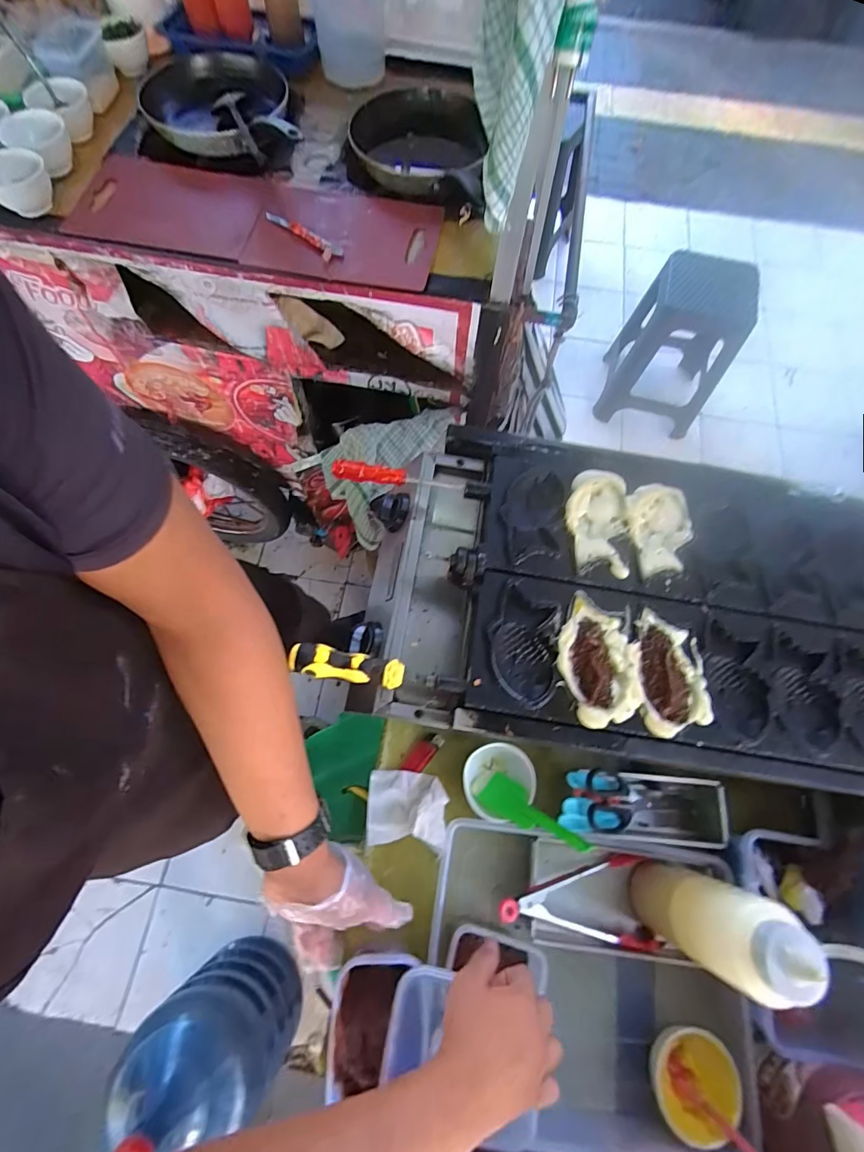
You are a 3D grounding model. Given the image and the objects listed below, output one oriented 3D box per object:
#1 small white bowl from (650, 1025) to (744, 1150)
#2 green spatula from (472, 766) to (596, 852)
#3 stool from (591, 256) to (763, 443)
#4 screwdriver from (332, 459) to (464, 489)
[{"bbox_3d":[0.287,0.553,0.503,0.093,0.049,0.077,-38,74,-13],"label":"small white bowl"},{"bbox_3d":[0.126,0.294,0.576,0.156,0.013,0.054,12,46,37],"label":"green spatula"},{"bbox_3d":[0.794,-0.754,1.499,0.348,0.423,0.354,25,72,9],"label":"stool"},{"bbox_3d":[-0.044,-0.124,0.570,0.162,0.024,0.018,9,70,3],"label":"screwdriver"}]

